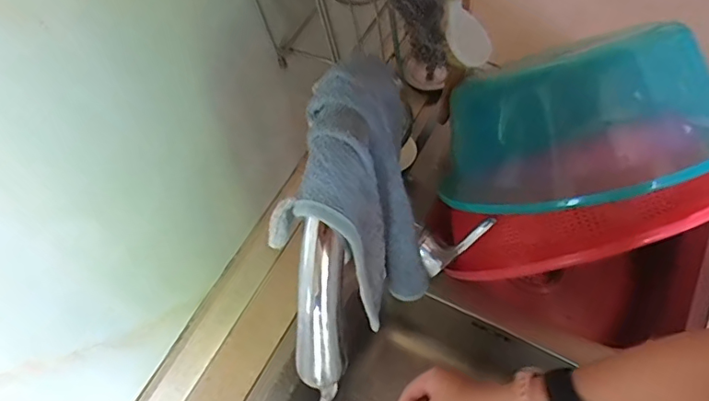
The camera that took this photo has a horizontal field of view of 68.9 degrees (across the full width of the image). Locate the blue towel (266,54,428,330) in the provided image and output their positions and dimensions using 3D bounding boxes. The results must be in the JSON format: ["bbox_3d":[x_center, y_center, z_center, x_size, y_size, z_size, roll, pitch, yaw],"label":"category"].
[{"bbox_3d":[0.013,0.009,0.361,0.074,0.202,0.128,10,61,13],"label":"blue towel"}]

